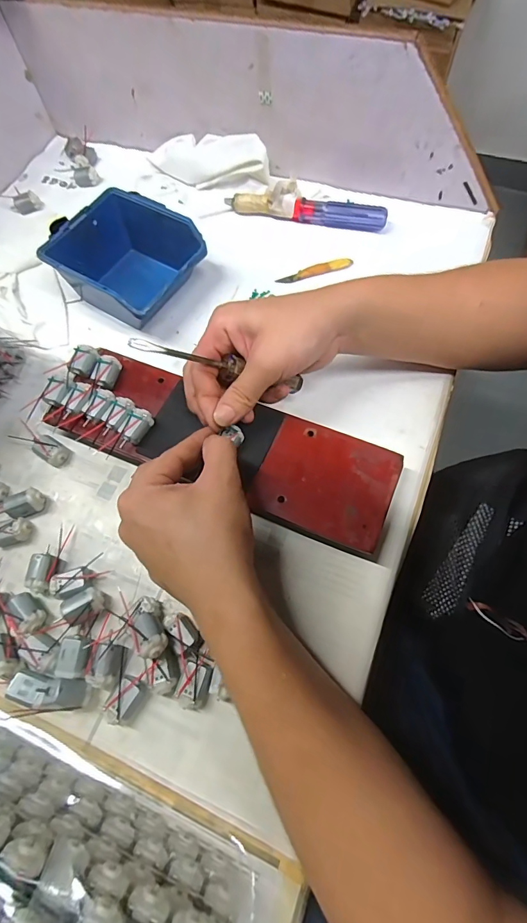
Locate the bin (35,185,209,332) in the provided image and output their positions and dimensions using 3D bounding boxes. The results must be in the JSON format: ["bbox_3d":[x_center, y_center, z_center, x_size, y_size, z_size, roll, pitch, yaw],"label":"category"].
[{"bbox_3d":[-0.131,-0.198,0.402,0.130,0.058,0.111,35,72,17],"label":"bin"}]

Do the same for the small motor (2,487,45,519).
[{"bbox_3d":[-0.196,0.036,0.329,0.029,0.018,0.019,-20,66,-5],"label":"small motor"}]

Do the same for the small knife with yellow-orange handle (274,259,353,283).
[{"bbox_3d":[0.054,-0.204,0.426,0.081,0.012,0.009,-11,66,-2],"label":"small knife with yellow-orange handle"}]

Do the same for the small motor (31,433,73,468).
[{"bbox_3d":[-0.186,-0.009,0.349,0.030,0.015,0.020,27,71,14],"label":"small motor"}]

